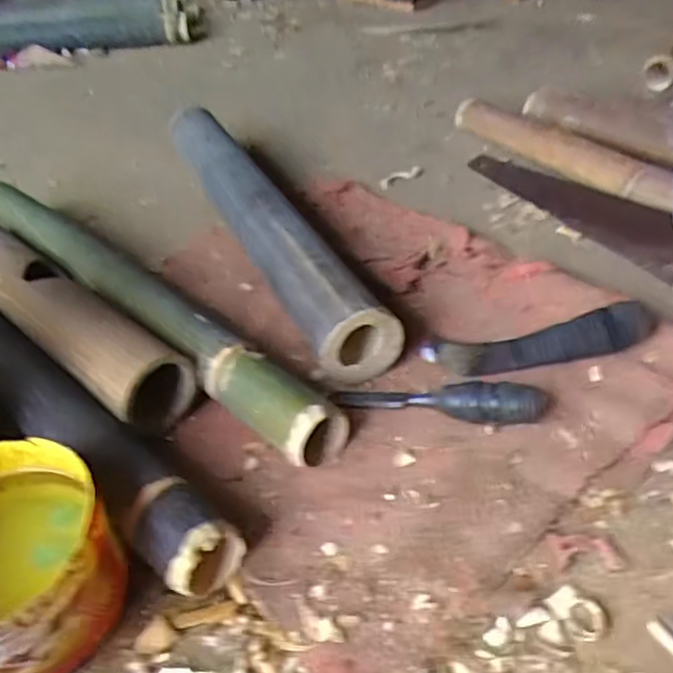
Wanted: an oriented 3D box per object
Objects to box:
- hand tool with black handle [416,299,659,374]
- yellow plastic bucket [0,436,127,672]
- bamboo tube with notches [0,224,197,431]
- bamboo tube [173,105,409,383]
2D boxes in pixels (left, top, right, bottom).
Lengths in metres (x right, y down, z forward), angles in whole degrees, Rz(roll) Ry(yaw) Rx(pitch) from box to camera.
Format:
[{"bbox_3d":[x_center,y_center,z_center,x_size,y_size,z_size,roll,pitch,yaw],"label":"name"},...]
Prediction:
[{"bbox_3d":[0.195,0.007,0.672,0.216,0.029,0.046,-11,41,13],"label":"hand tool with black handle"},{"bbox_3d":[-0.238,0.167,0.501,0.154,0.095,0.140,-3,42,3],"label":"yellow plastic bucket"},{"bbox_3d":[-0.335,-0.052,0.757,0.494,0.073,0.079,31,53,34],"label":"bamboo tube with notches"},{"bbox_3d":[-0.097,-0.157,0.849,0.085,0.082,0.596,-20,44,-16],"label":"bamboo tube"}]

